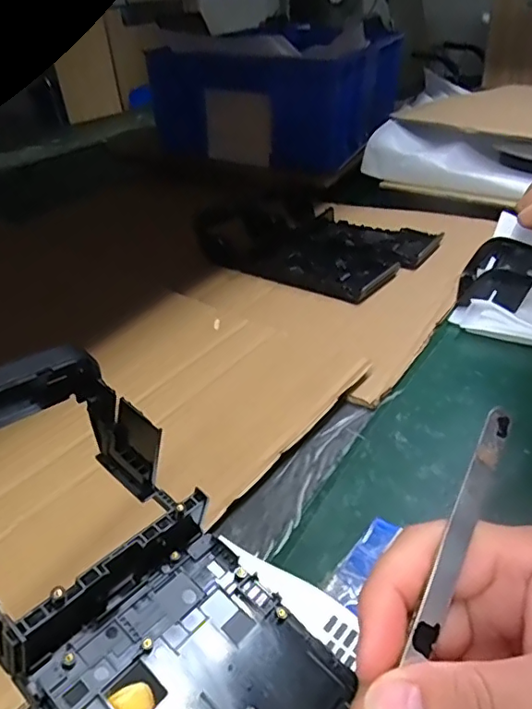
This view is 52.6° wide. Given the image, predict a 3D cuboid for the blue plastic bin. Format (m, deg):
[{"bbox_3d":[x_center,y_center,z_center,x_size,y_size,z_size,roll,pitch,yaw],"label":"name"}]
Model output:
[{"bbox_3d":[0.039,-0.418,0.876,0.286,0.162,0.357,12,38,23],"label":"blue plastic bin"}]

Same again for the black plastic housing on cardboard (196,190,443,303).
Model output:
[{"bbox_3d":[0.044,-0.137,0.590,0.247,0.028,0.178,24,44,35],"label":"black plastic housing on cardboard"}]

